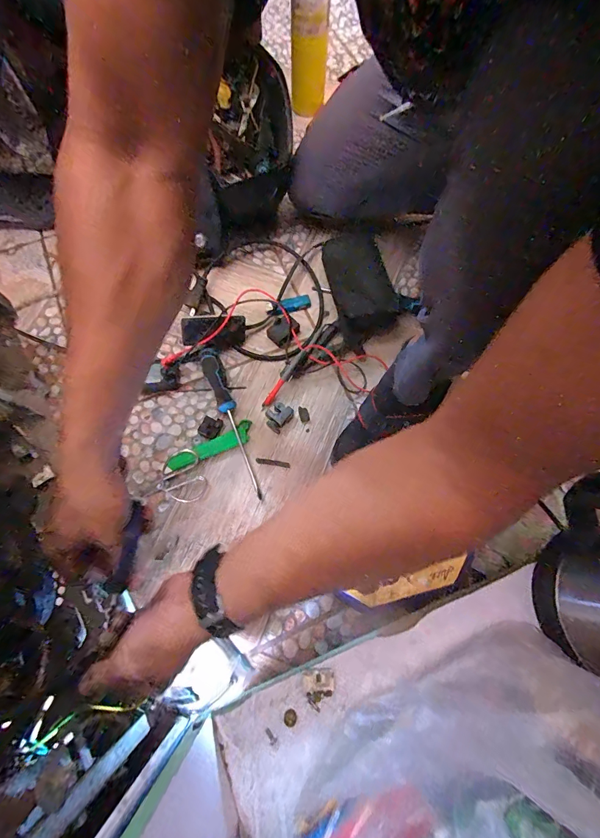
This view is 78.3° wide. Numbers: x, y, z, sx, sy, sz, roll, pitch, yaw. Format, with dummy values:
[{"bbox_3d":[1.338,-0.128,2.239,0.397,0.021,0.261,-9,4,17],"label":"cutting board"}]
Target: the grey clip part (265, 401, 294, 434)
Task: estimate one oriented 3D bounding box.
[{"bbox_3d":[-0.036,-0.004,0.585,0.037,0.010,0.045,33,74,11],"label":"grey clip part"}]

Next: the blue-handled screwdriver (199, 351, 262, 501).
[{"bbox_3d":[-0.106,0.002,0.576,0.033,0.029,0.250,-22,72,-7],"label":"blue-handled screwdriver"}]

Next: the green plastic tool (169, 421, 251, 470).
[{"bbox_3d":[-0.136,0.043,0.568,0.136,0.015,0.030,-27,73,-9],"label":"green plastic tool"}]

